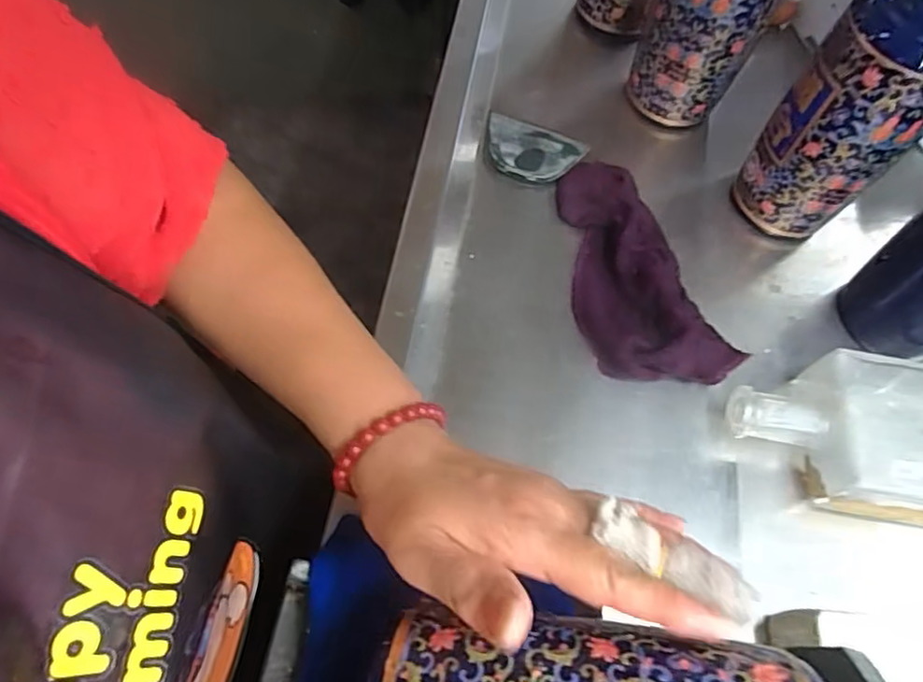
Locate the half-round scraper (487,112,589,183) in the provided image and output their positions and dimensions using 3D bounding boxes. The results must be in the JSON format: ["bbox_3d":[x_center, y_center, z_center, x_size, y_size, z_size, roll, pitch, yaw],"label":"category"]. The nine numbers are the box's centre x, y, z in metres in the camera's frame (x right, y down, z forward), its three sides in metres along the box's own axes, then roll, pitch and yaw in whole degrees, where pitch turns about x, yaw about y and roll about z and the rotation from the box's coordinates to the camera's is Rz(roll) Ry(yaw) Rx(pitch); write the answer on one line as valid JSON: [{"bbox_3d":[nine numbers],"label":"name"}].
[{"bbox_3d":[0.054,-0.148,0.493,0.078,0.018,0.057,20,64,8],"label":"half-round scraper"}]

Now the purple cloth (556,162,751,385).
[{"bbox_3d":[0.130,-0.059,0.450,0.108,0.031,0.188,-5,64,-5],"label":"purple cloth"}]

